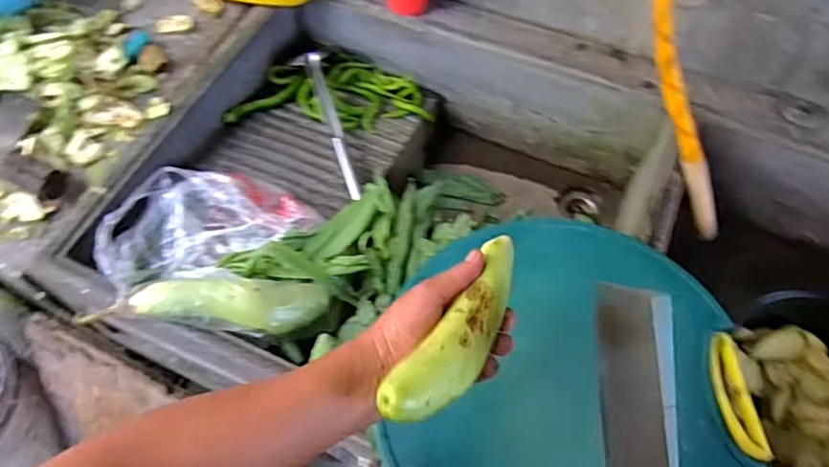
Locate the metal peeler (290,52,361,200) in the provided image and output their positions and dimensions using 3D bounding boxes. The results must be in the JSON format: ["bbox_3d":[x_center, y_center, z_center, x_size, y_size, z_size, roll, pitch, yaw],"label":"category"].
[{"bbox_3d":[-0.114,-0.150,0.796,0.042,0.022,0.264,-16,64,-8],"label":"metal peeler"}]

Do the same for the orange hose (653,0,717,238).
[{"bbox_3d":[0.301,-0.178,0.629,0.074,0.439,0.033,-24,29,-12],"label":"orange hose"}]

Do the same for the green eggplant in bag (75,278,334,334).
[{"bbox_3d":[-0.202,0.075,0.606,0.226,0.057,0.056,3,62,-16],"label":"green eggplant in bag"}]

